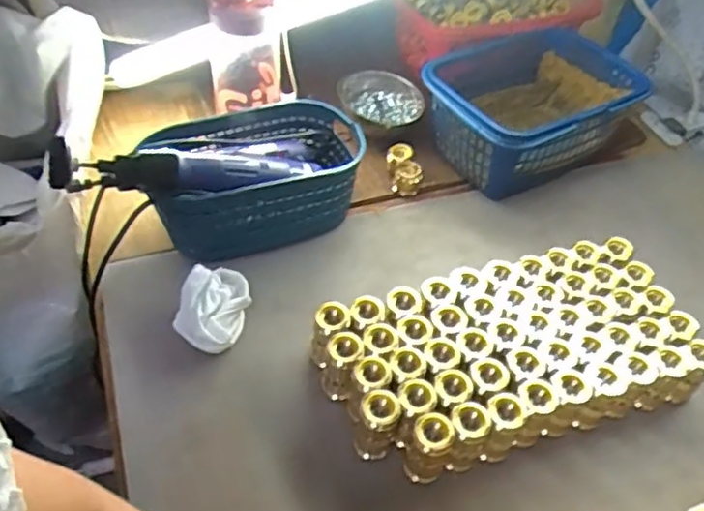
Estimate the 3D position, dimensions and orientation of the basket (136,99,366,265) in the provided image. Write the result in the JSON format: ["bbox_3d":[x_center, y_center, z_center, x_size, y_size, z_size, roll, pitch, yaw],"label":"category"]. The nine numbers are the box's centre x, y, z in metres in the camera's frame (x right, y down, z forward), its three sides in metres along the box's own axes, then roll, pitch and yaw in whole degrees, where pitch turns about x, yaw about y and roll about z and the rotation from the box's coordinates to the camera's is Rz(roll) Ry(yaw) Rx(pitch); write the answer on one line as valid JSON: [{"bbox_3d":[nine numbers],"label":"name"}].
[{"bbox_3d":[-0.103,-0.086,0.704,0.226,0.093,0.143,-21,53,-22],"label":"basket"}]

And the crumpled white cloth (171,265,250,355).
[{"bbox_3d":[-0.134,0.055,0.605,0.060,0.054,0.071,15,49,9],"label":"crumpled white cloth"}]

